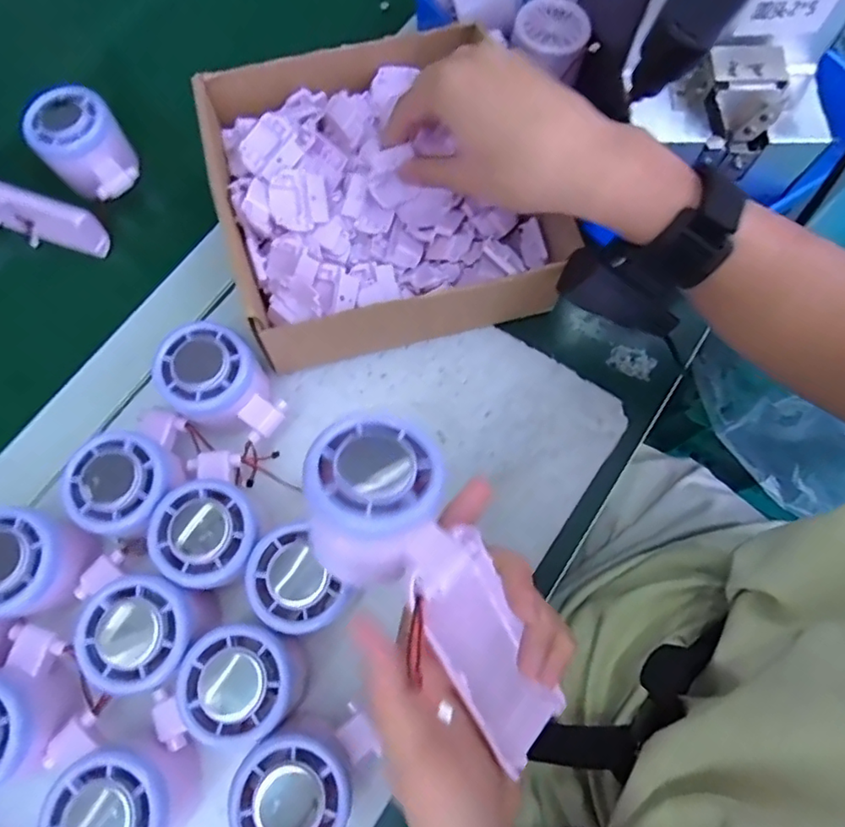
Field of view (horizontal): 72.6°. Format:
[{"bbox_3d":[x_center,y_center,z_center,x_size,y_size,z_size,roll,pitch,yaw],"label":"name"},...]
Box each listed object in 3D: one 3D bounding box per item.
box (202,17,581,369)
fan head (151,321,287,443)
[{"bbox_3d":[-0.027,-0.142,0.386,0.201,0.057,0.214,-13,74,-4],"label":"box"},{"bbox_3d":[-0.119,-0.014,0.354,0.074,0.057,0.052,35,76,10],"label":"fan head"}]

